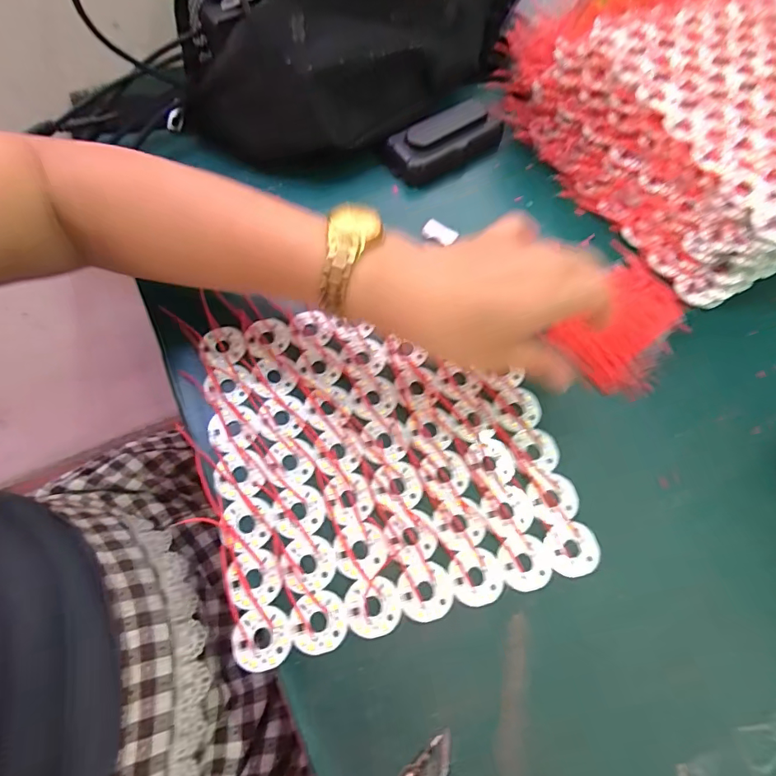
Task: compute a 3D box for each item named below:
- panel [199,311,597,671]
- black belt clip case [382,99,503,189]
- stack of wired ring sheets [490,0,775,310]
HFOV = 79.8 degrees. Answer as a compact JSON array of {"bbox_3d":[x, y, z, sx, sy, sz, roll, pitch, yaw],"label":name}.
[{"bbox_3d":[-0.003,0.036,0.299,0.209,0.004,0.208,-13,67,-8],"label":"panel"},{"bbox_3d":[0.049,-0.212,0.400,0.103,0.027,0.043,-31,71,-15],"label":"black belt clip case"},{"bbox_3d":[0.267,-0.230,0.390,0.241,0.083,0.276,-30,71,-15],"label":"stack of wired ring sheets"}]

